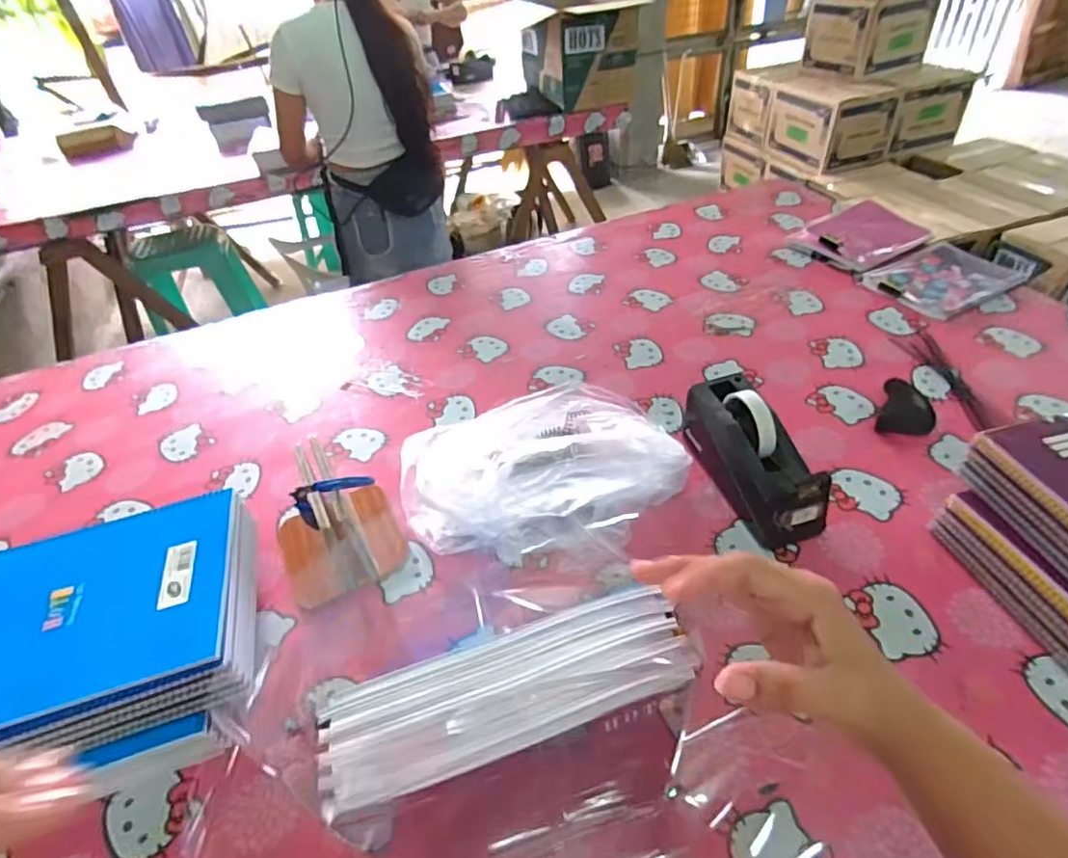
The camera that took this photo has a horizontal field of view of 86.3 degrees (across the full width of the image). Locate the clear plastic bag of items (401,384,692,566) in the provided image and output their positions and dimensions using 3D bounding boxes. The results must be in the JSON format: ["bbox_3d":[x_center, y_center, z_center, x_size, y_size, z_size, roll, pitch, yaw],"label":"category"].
[{"bbox_3d":[0.006,0.045,0.697,0.327,0.113,0.223,-19,45,-13],"label":"clear plastic bag of items"}]

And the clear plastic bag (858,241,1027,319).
[{"bbox_3d":[0.725,-0.269,1.009,0.232,0.022,0.166,-23,46,-17],"label":"clear plastic bag"}]

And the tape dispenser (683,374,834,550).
[{"bbox_3d":[0.258,0.029,0.675,0.070,0.122,0.206,-15,44,-9],"label":"tape dispenser"}]

